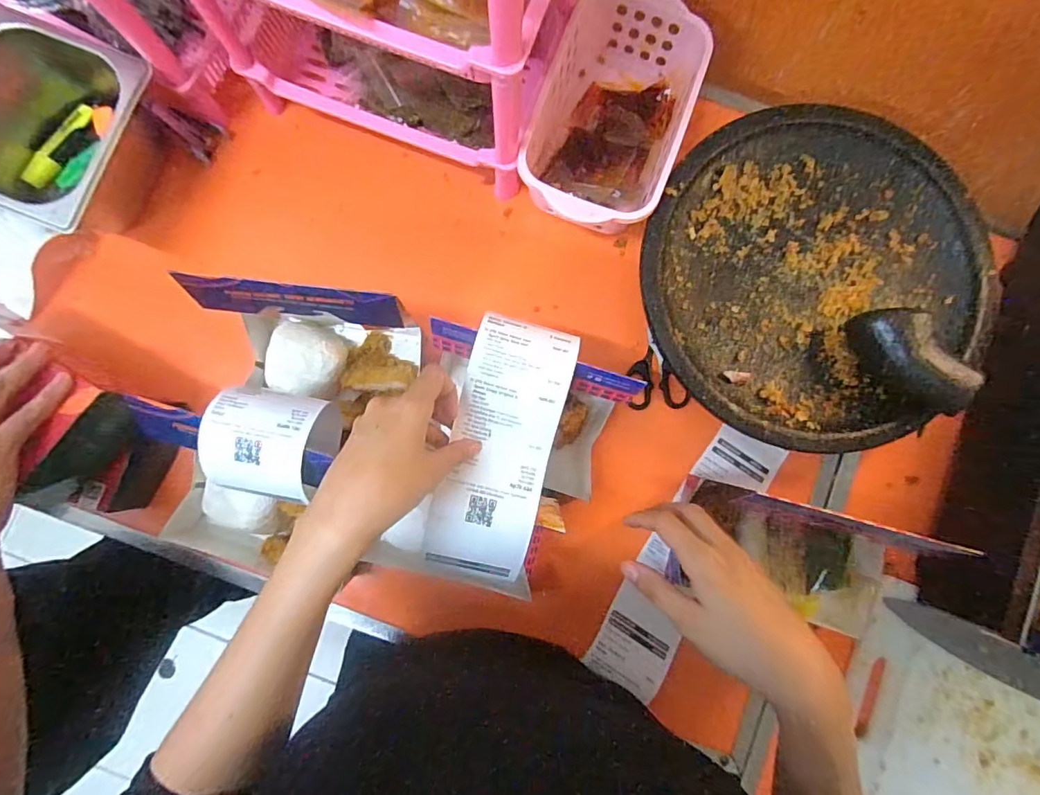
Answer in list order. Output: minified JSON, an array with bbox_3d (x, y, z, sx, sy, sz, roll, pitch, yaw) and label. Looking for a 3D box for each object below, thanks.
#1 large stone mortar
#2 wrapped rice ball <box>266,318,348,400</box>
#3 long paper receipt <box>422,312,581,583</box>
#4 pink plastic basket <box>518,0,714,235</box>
[{"bbox_3d":[0.300,-0.120,0.542,0.335,0.064,0.333,0,85,-2],"label":"large stone mortar"},{"bbox_3d":[-0.217,-0.041,0.523,0.070,0.044,0.078,9,85,-1],"label":"wrapped rice ball"},{"bbox_3d":[-0.014,0.039,0.397,0.078,0.025,0.197,14,87,0],"label":"long paper receipt"},{"bbox_3d":[0.095,-0.291,0.546,0.144,0.086,0.239,20,85,0],"label":"pink plastic basket"}]

